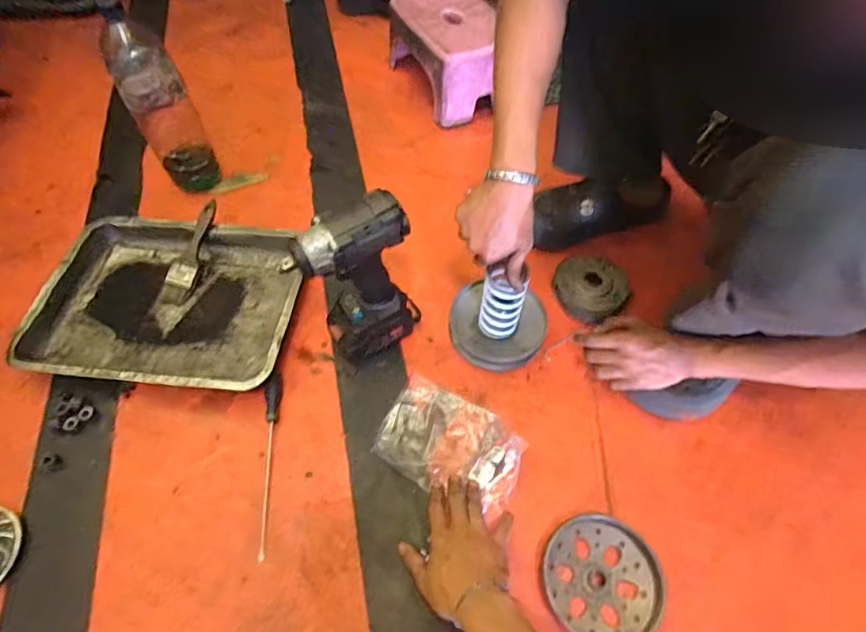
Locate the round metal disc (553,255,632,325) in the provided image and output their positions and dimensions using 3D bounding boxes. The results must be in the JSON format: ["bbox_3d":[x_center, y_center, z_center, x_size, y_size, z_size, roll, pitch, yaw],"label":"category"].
[{"bbox_3d":[0.250,-0.050,0.771,0.121,0.029,0.110,0,57,0],"label":"round metal disc"}]

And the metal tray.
[{"bbox_3d":[-0.400,-0.028,0.754,0.392,0.050,0.297,6,57,4],"label":"metal tray"}]

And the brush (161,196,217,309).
[{"bbox_3d":[-0.393,-0.104,0.793,0.043,0.018,0.175,17,82,11],"label":"brush"}]

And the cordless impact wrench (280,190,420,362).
[{"bbox_3d":[-0.094,-0.033,0.642,0.152,0.258,0.073,-23,60,-14],"label":"cordless impact wrench"}]

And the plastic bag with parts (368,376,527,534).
[{"bbox_3d":[0.025,0.167,0.650,0.190,0.031,0.130,27,61,16],"label":"plastic bag with parts"}]

